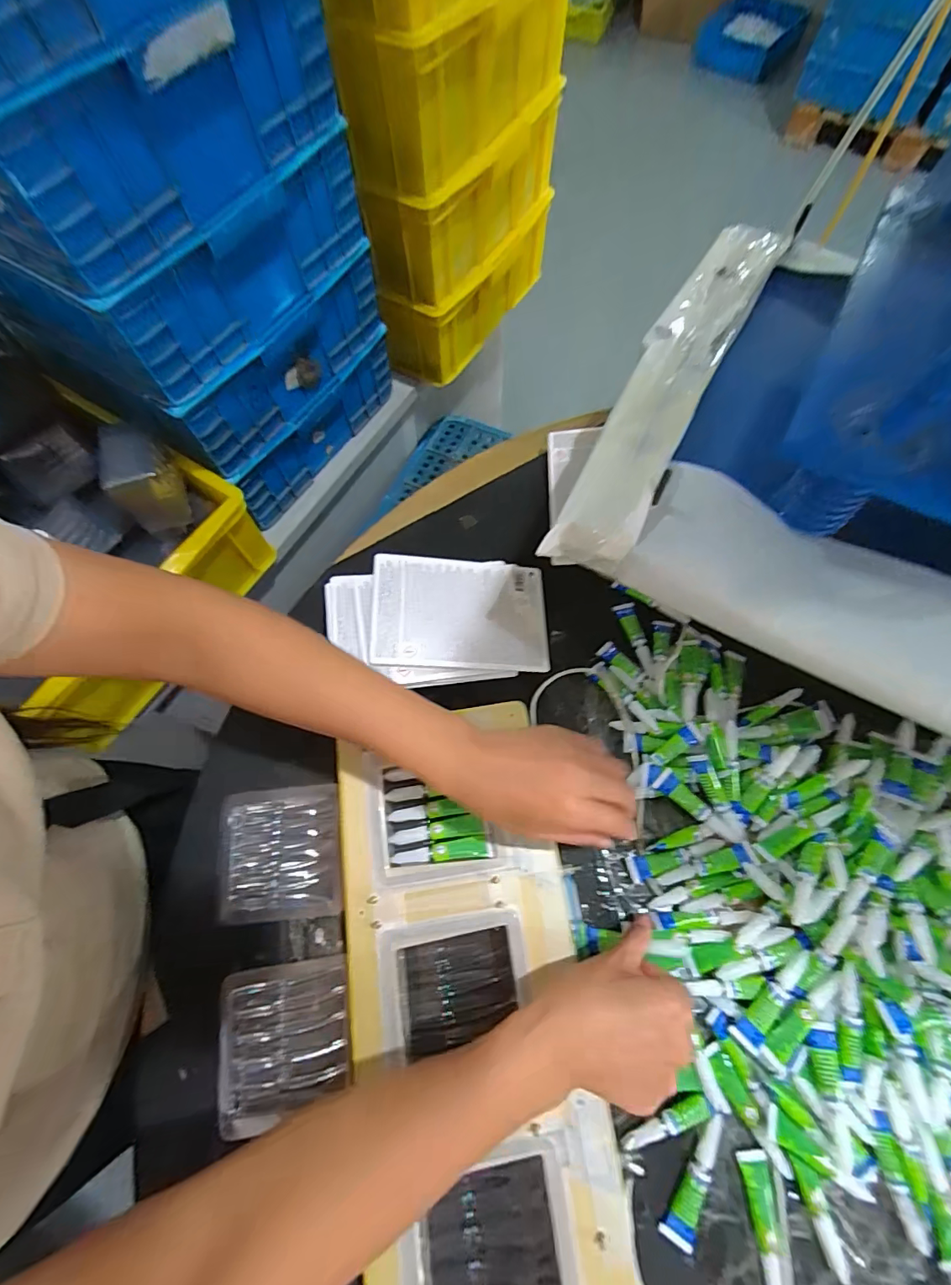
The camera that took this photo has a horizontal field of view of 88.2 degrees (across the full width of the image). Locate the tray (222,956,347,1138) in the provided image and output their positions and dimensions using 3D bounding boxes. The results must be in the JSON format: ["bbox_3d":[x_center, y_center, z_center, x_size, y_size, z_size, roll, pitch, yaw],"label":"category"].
[{"bbox_3d":[-0.146,0.304,0.373,0.095,0.015,0.099,-8,69,-3],"label":"tray"}]

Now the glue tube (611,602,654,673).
[{"bbox_3d":[0.161,-0.006,0.489,0.020,0.007,0.076,-16,70,-6],"label":"glue tube"}]

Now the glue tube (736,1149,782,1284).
[{"bbox_3d":[0.199,0.401,0.336,0.019,0.007,0.080,-5,69,-1],"label":"glue tube"}]

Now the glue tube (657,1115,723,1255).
[{"bbox_3d":[0.152,0.375,0.343,0.021,0.010,0.080,22,71,9],"label":"glue tube"}]

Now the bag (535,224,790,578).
[{"bbox_3d":[0.172,-0.233,0.424,0.070,0.051,0.397,27,72,10],"label":"bag"}]

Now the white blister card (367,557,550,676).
[{"bbox_3d":[-0.012,-0.029,0.477,0.169,0.005,0.114,3,66,-13],"label":"white blister card"}]

